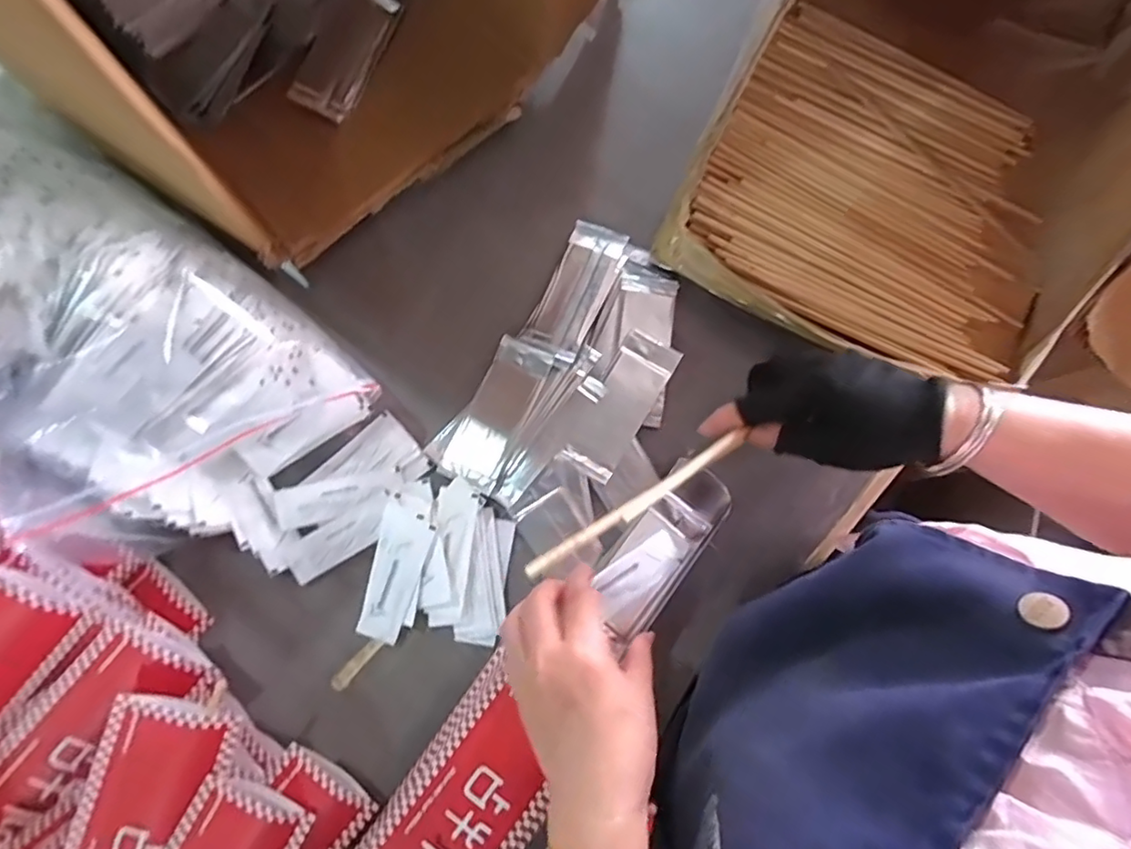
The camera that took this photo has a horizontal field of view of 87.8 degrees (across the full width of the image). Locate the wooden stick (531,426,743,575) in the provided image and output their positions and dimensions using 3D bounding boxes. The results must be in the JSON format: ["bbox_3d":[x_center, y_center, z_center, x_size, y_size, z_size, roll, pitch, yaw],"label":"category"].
[{"bbox_3d":[0.047,0.045,0.353,0.161,0.008,0.010,-30,78,-15],"label":"wooden stick"}]

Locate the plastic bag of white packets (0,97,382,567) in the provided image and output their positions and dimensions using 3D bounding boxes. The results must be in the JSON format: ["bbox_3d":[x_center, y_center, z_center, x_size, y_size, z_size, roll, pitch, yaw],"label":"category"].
[{"bbox_3d":[-0.329,-0.090,0.380,0.207,0.155,0.323,-43,84,-10],"label":"plastic bag of white packets"}]

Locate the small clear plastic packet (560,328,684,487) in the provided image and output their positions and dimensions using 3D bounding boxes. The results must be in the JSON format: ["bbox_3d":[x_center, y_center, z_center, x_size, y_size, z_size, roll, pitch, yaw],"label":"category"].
[{"bbox_3d":[0.044,-0.016,0.469,0.045,0.005,0.122,31,79,3],"label":"small clear plastic packet"}]

